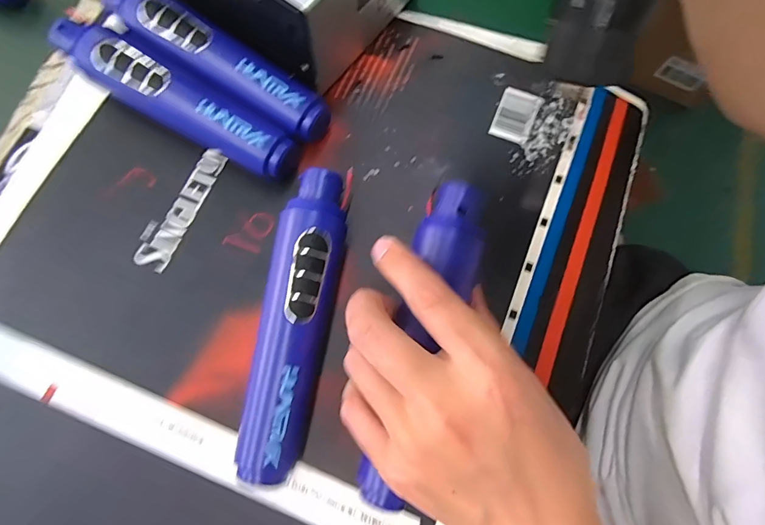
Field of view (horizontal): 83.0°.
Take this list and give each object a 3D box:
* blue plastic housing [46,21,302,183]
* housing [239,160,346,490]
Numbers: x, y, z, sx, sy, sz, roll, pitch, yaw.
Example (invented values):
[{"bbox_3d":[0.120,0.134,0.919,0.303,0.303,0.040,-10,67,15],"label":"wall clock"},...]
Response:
[{"bbox_3d":[-0.134,-0.105,0.280,0.176,0.041,0.035,31,77,7],"label":"blue plastic housing"},{"bbox_3d":[-0.046,0.030,0.246,0.037,0.039,0.167,7,75,1],"label":"housing"}]

